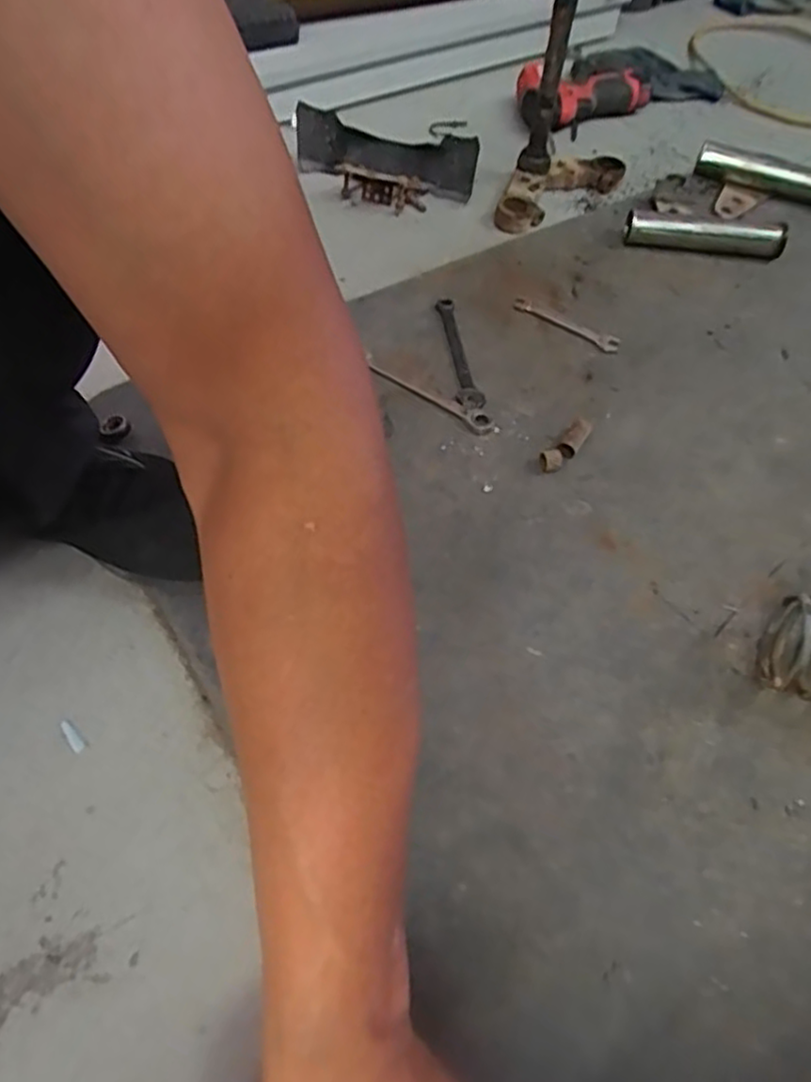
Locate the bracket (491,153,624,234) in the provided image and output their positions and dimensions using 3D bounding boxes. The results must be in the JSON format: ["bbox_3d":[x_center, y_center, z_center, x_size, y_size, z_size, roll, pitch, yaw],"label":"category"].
[{"bbox_3d":[0.174,-0.440,0.868,0.178,0.032,0.091,-37,65,-24],"label":"bracket"}]

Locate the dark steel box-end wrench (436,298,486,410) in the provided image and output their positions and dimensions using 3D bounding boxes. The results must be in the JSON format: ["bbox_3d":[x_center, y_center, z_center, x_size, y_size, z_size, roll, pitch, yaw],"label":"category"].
[{"bbox_3d":[0.052,-0.191,0.692,0.024,0.009,0.161,-4,56,-6],"label":"dark steel box-end wrench"}]

